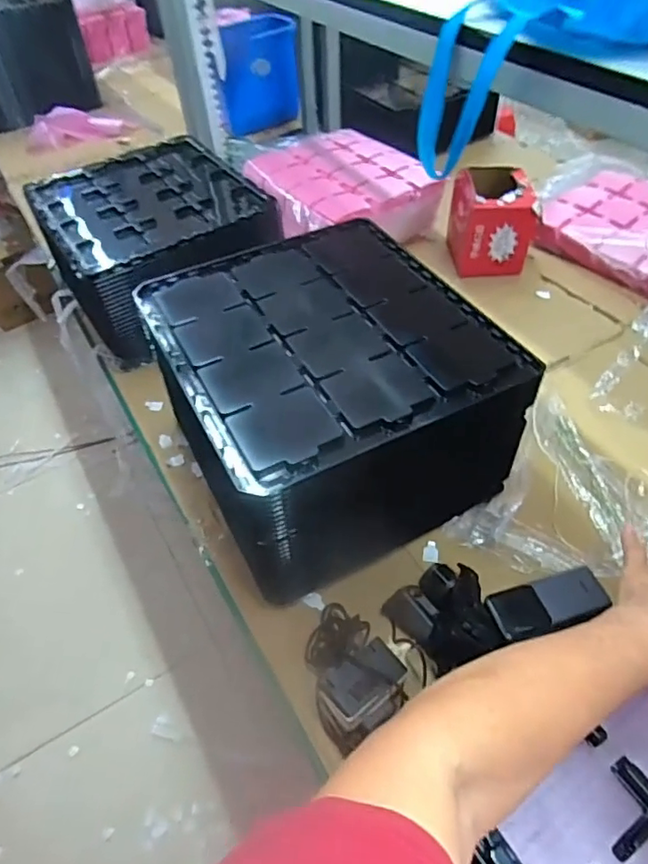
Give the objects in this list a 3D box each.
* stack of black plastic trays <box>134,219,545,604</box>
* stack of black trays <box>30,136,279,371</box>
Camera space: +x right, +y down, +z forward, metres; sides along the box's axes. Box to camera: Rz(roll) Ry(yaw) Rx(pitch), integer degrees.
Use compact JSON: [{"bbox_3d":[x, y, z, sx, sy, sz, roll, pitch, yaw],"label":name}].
[{"bbox_3d":[0.000,-0.042,0.716,0.355,0.223,0.408,-26,53,-18],"label":"stack of black plastic trays"},{"bbox_3d":[-0.292,-0.336,1.006,0.344,0.189,0.379,-24,52,-17],"label":"stack of black trays"}]

